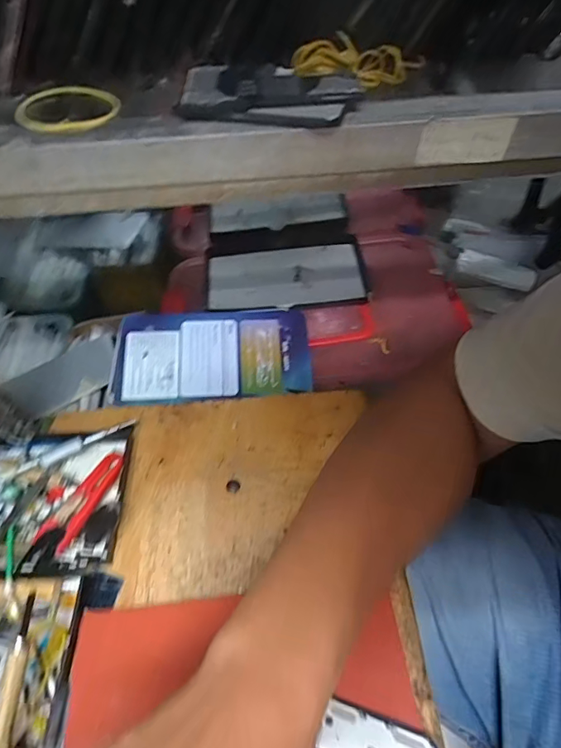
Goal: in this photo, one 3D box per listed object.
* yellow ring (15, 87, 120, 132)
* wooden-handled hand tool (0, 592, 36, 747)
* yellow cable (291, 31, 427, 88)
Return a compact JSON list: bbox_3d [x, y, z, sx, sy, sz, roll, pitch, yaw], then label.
[{"bbox_3d":[-0.118,-0.147,0.261,0.055,0.008,0.050,-1,52,1],"label":"yellow ring"},{"bbox_3d":[-0.148,0.168,0.261,0.010,0.007,0.084,2,70,6],"label":"wooden-handled hand tool"},{"bbox_3d":[0.049,-0.175,0.264,0.081,0.026,0.025,-15,53,-10],"label":"yellow cable"}]

